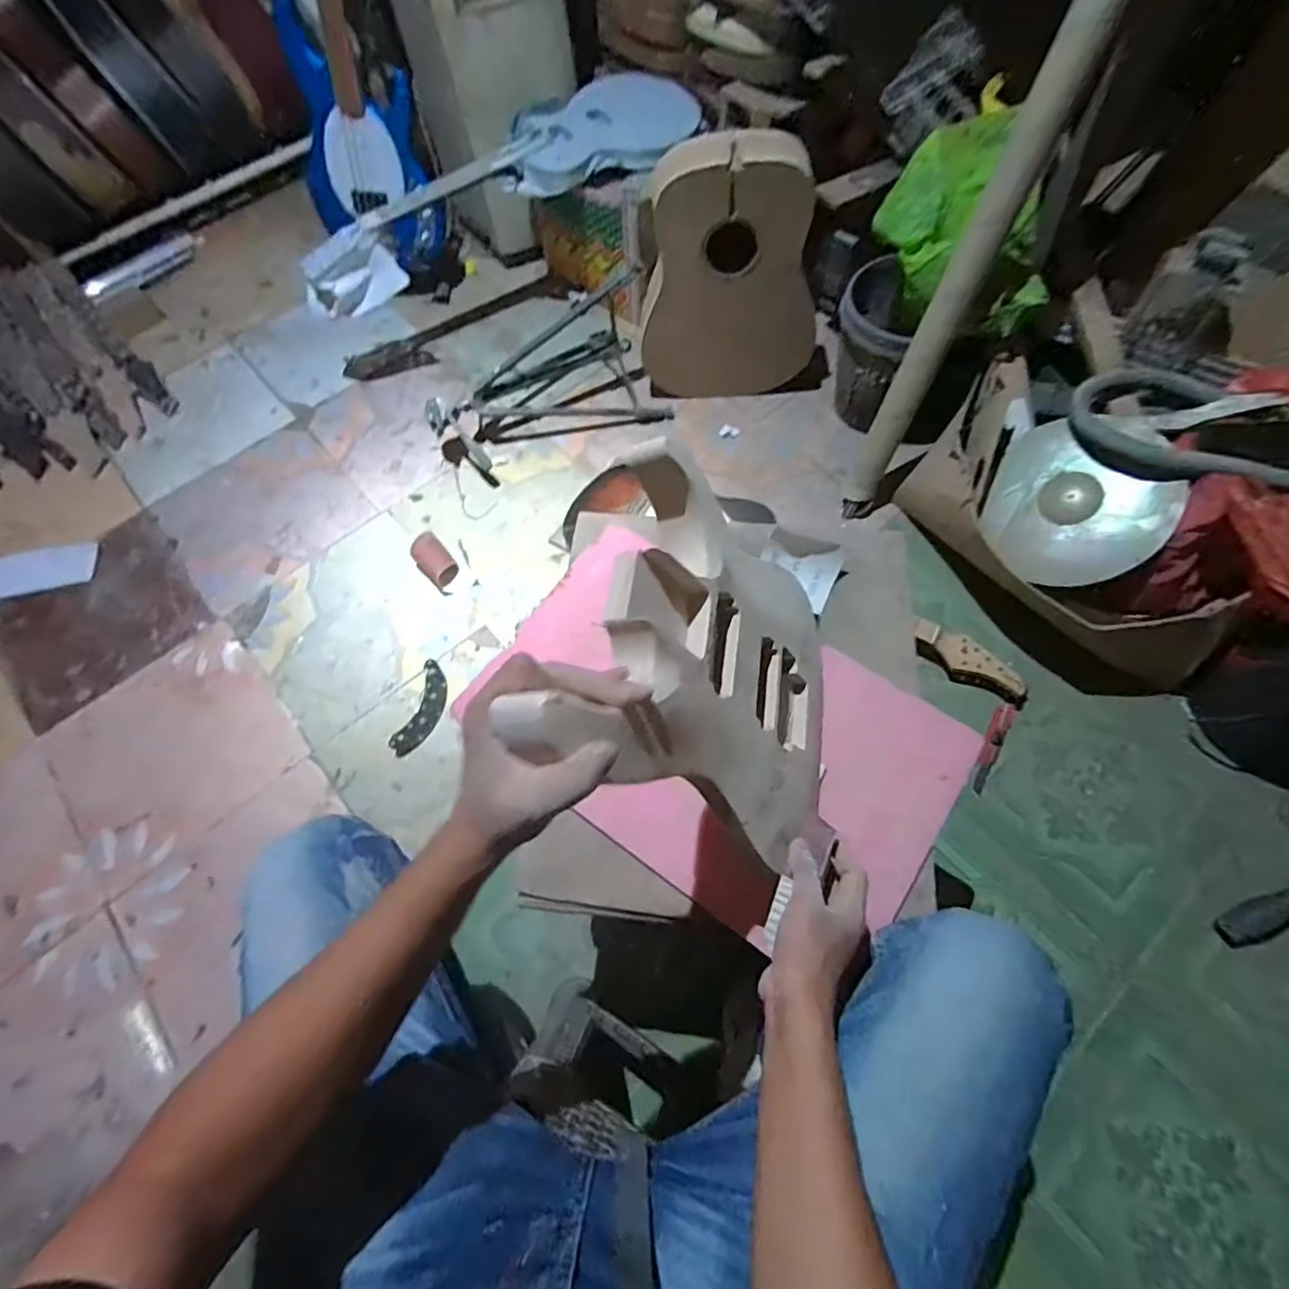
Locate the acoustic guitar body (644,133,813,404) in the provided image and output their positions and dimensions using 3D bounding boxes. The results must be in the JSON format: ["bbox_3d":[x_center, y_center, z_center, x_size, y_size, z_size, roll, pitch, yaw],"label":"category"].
[{"bbox_3d":[0.179,-0.736,1.258,0.370,0.500,0.099,2,65,4],"label":"acoustic guitar body"}]

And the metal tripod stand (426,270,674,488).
[{"bbox_3d":[-0.227,-0.583,1.348,0.516,0.220,0.273,-28,67,-10],"label":"metal tripod stand"}]

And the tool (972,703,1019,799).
[{"bbox_3d":[0.632,0.189,1.101,0.029,0.028,0.180,28,69,14],"label":"tool"}]

